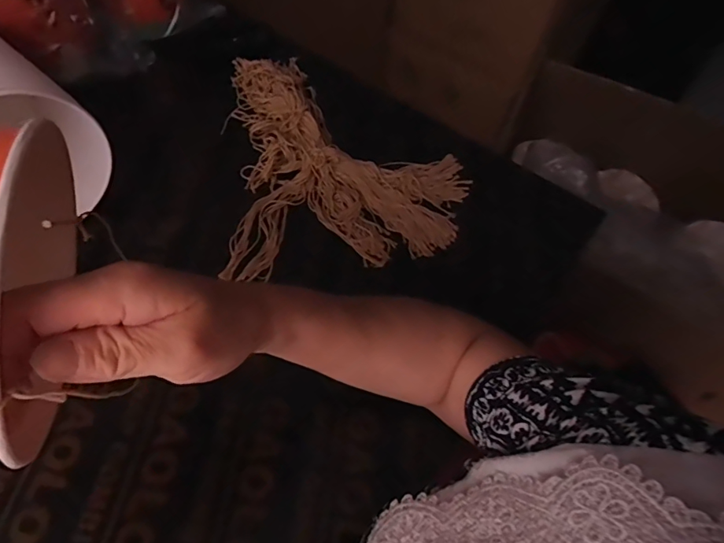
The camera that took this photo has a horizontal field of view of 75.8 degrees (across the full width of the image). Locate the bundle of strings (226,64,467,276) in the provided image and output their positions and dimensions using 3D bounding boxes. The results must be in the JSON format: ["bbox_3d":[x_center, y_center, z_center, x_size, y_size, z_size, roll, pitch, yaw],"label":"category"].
[{"bbox_3d":[-0.020,-0.153,0.582,0.286,0.033,0.354,-3,58,-6],"label":"bundle of strings"}]

